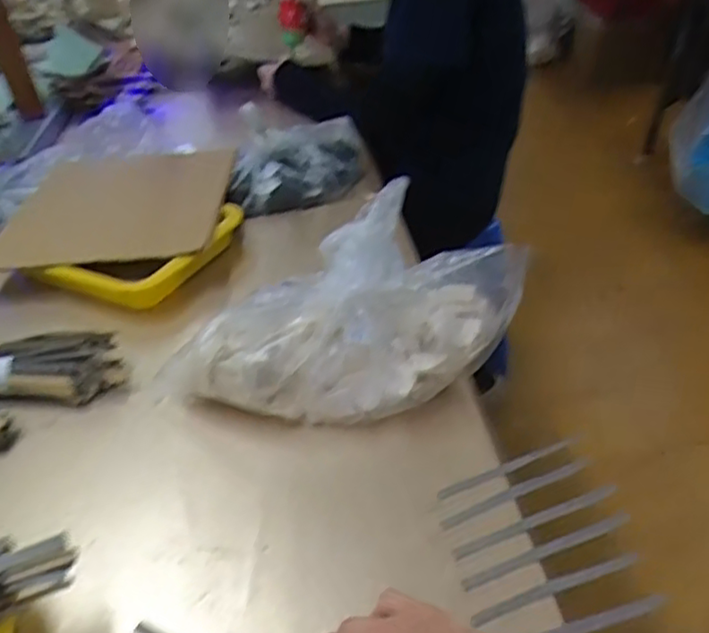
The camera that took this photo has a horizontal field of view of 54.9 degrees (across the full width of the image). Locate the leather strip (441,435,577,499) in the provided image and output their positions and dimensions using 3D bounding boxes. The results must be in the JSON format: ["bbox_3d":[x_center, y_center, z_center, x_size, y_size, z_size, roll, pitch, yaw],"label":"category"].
[{"bbox_3d":[0.125,0.118,0.543,0.128,0.011,0.012,-17,37,-16],"label":"leather strip"}]

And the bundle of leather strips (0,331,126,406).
[{"bbox_3d":[-0.322,0.051,0.648,0.201,0.046,0.060,-5,37,-1],"label":"bundle of leather strips"}]

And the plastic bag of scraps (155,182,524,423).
[{"bbox_3d":[-0.014,0.009,0.593,0.294,0.138,0.141,-18,39,-18],"label":"plastic bag of scraps"}]

